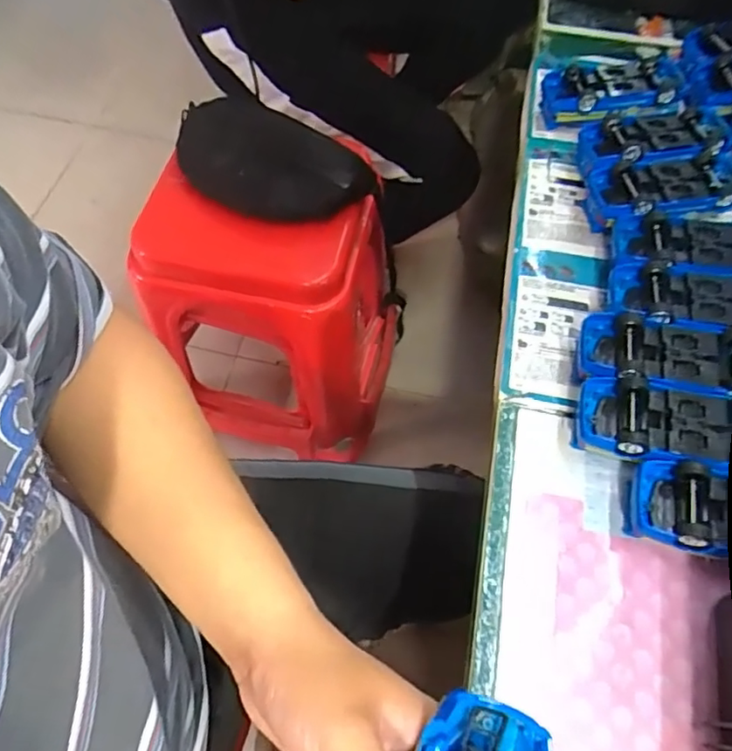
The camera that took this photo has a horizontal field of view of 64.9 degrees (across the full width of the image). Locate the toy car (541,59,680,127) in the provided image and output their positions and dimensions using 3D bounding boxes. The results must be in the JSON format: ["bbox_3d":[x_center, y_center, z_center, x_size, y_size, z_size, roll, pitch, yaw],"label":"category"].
[{"bbox_3d":[0.261,-0.299,0.607,0.159,0.031,0.070,-8,61,-7],"label":"toy car"}]

